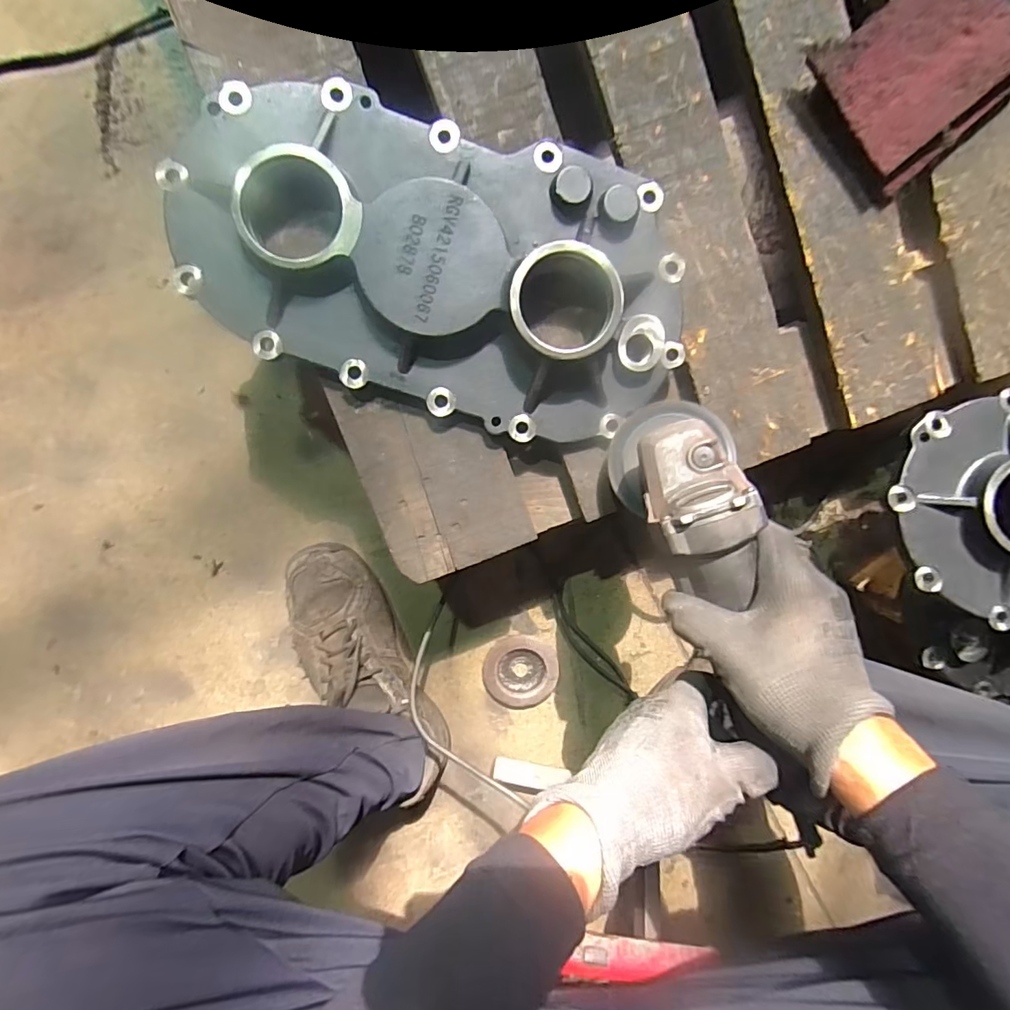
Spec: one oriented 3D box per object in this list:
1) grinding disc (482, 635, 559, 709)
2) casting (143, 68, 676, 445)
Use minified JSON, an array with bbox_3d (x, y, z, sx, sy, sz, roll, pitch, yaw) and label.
[{"bbox_3d":[0.018,0.196,0.595,0.083,0.013,0.084,-1,98,-4],"label":"grinding disc"},{"bbox_3d":[-0.052,-0.182,0.390,0.390,0.043,0.208,14,97,-5],"label":"casting"}]

